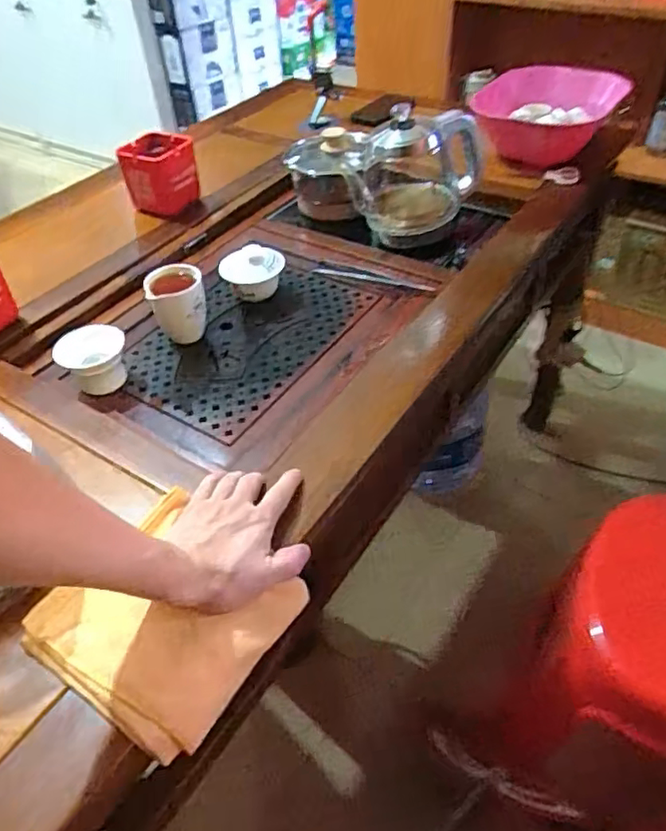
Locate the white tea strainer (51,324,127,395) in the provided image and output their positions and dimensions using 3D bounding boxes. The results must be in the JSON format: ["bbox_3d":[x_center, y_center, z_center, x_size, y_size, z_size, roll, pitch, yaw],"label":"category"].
[{"bbox_3d":[-0.285,-0.070,0.746,0.067,0.051,0.073,-2,44,2],"label":"white tea strainer"}]

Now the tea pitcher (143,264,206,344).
[{"bbox_3d":[-0.196,-0.138,0.792,0.071,0.083,0.067,-10,45,-6],"label":"tea pitcher"}]

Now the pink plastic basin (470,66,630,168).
[{"bbox_3d":[0.381,-0.530,1.101,0.252,0.098,0.264,5,45,10],"label":"pink plastic basin"}]

